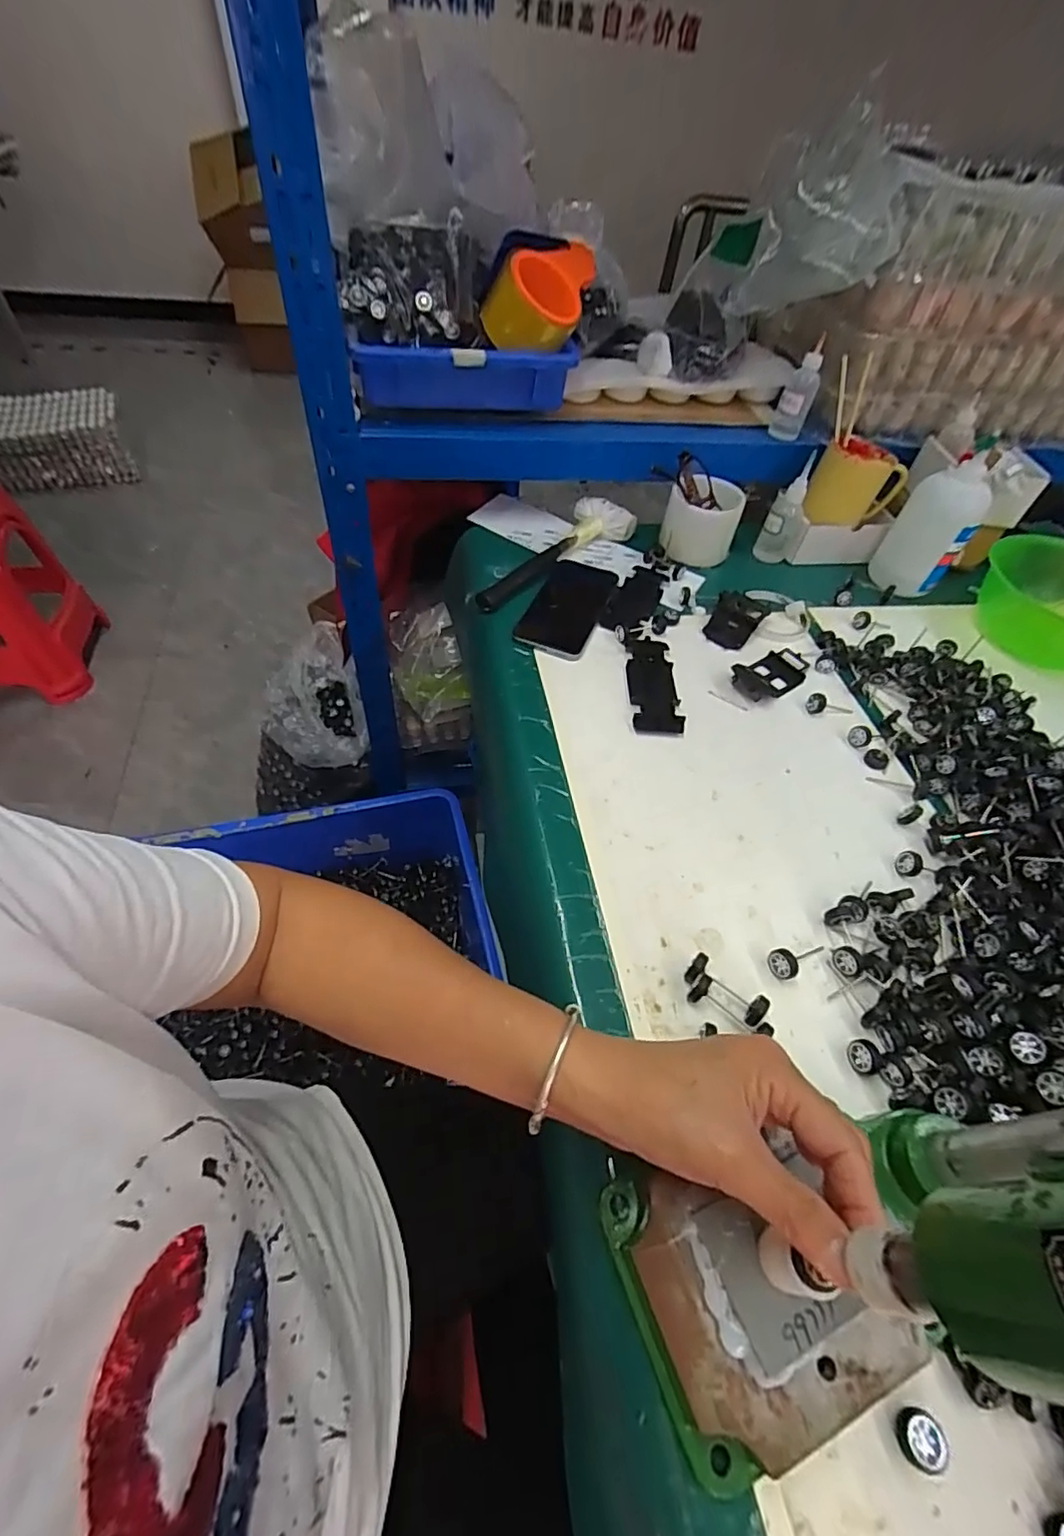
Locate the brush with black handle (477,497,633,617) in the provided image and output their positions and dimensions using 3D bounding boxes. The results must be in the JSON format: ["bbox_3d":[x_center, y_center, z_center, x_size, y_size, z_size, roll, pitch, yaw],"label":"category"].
[{"bbox_3d":[0.023,-0.258,0.679,0.064,0.032,0.247,37,57,21],"label":"brush with black handle"}]

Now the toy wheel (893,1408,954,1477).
[{"bbox_3d":[0.180,0.310,0.265,0.024,0.007,0.020,15,52,5],"label":"toy wheel"}]

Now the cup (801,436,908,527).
[{"bbox_3d":[0.396,-0.347,0.705,0.094,0.073,0.099,28,54,15],"label":"cup"}]

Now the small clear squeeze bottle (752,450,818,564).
[{"bbox_3d":[0.322,-0.316,0.720,0.049,0.112,0.060,24,53,12],"label":"small clear squeeze bottle"}]

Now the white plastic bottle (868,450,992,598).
[{"bbox_3d":[0.474,-0.284,0.681,0.063,0.132,0.070,6,52,-2],"label":"white plastic bottle"}]

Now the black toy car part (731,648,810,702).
[{"bbox_3d":[0.249,-0.098,0.594,0.089,0.010,0.048,-25,58,-23],"label":"black toy car part"}]

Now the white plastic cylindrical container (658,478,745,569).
[{"bbox_3d":[0.208,-0.301,0.709,0.088,0.073,0.072,20,53,9],"label":"white plastic cylindrical container"}]

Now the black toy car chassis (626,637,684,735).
[{"bbox_3d":[0.118,-0.083,0.568,0.046,0.007,0.124,3,52,-4],"label":"black toy car chassis"}]

